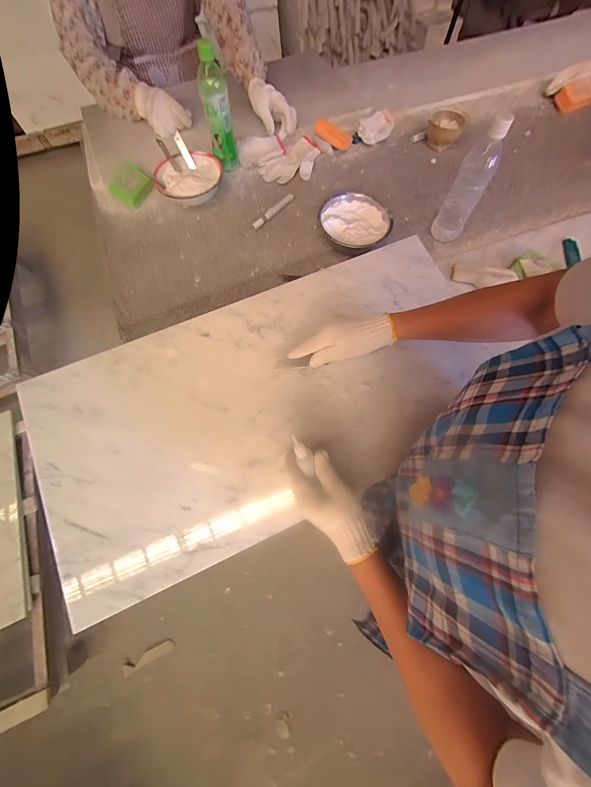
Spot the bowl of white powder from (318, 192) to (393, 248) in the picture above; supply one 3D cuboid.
[{"bbox_3d":[0.130,-0.390,0.585,0.154,0.058,0.147,0,72,1],"label":"bowl of white powder"}]

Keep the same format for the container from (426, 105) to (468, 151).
[{"bbox_3d":[0.409,-0.725,0.689,0.091,0.060,0.095,28,74,10],"label":"container"}]

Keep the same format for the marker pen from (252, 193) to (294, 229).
[{"bbox_3d":[-0.052,-0.453,0.629,0.019,0.016,0.143,42,77,14],"label":"marker pen"}]

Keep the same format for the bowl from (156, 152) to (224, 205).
[{"bbox_3d":[-0.264,-0.534,0.637,0.163,0.044,0.156,0,72,1],"label":"bowl"}]

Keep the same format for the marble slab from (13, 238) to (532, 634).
[{"bbox_3d":[-0.038,0.000,0.436,0.756,0.014,0.396,-24,79,-7],"label":"marble slab"}]

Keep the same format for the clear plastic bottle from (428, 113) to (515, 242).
[{"bbox_3d":[0.356,-0.420,0.515,0.071,0.207,0.065,33,75,12],"label":"clear plastic bottle"}]

